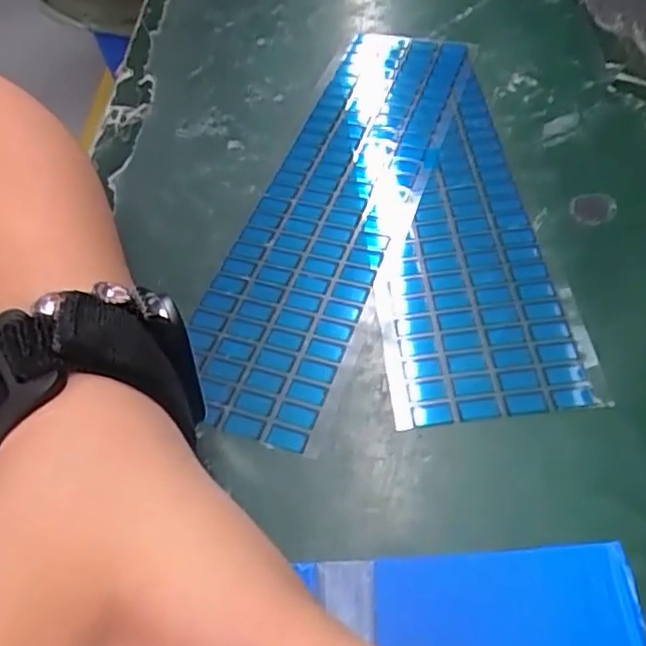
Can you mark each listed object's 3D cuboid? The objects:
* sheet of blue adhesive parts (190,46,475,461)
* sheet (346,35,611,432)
[{"bbox_3d":[0.006,-0.057,0.289,0.067,0.005,0.240,14,57,15],"label":"sheet of blue adhesive parts"},{"bbox_3d":[0.053,-0.058,0.287,0.069,0.005,0.226,-6,54,1],"label":"sheet"}]

